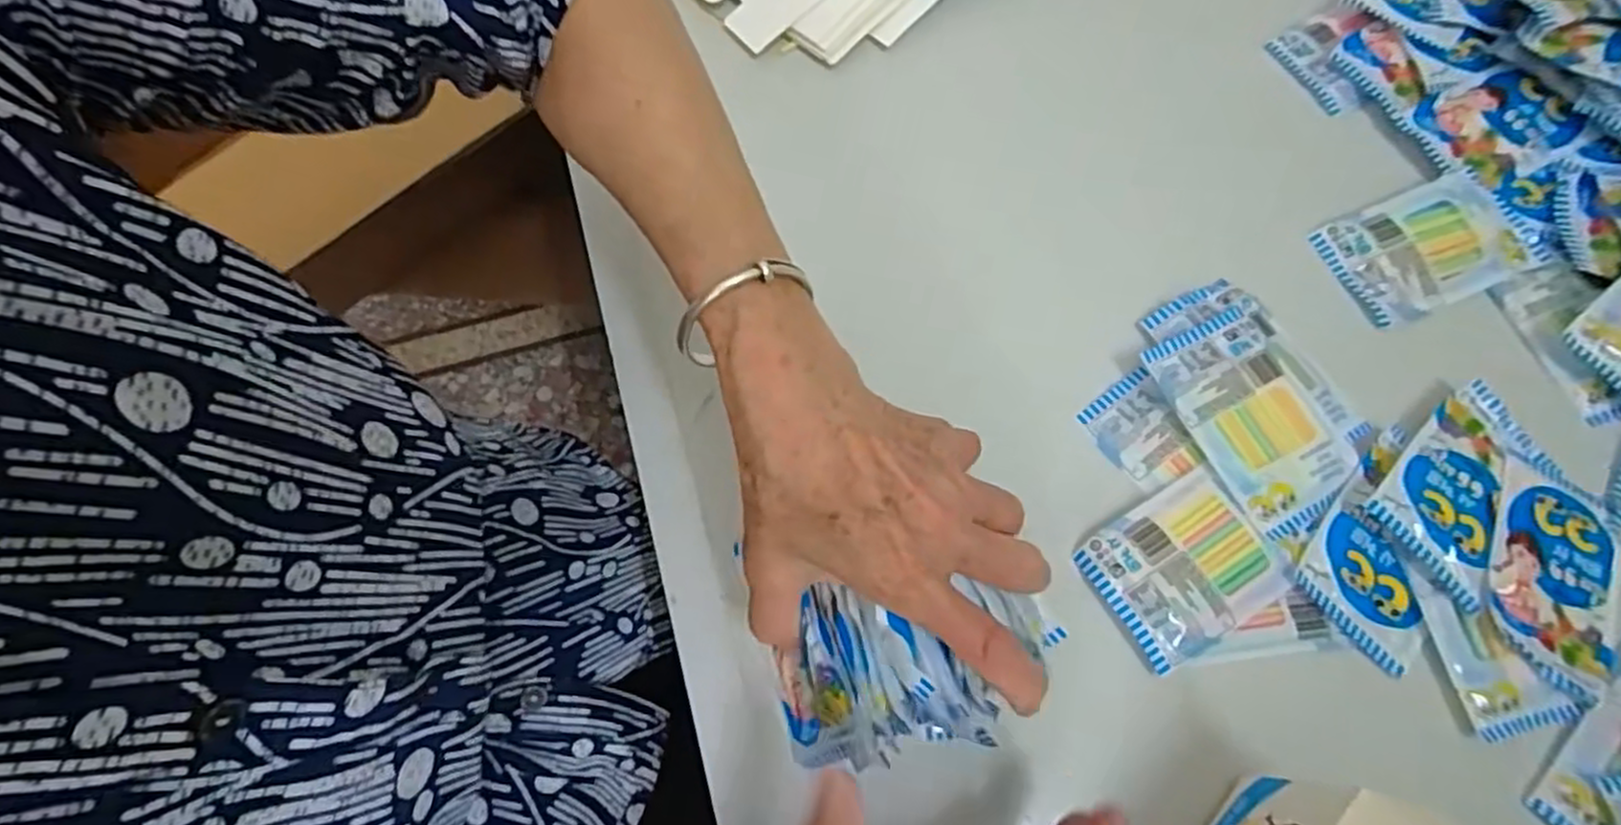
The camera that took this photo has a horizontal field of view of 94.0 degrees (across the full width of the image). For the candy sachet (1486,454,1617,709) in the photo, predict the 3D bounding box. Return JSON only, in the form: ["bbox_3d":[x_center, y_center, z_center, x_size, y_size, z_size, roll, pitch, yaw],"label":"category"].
[{"bbox_3d":[0.337,0.072,0.343,0.060,0.012,0.098,22,73,8],"label":"candy sachet"}]

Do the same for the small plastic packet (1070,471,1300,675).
[{"bbox_3d":[0.169,0.070,0.343,0.078,0.007,0.065,-30,74,-9],"label":"small plastic packet"}]

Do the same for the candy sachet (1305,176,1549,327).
[{"bbox_3d":[0.337,-0.091,0.411,0.104,0.012,0.066,-23,73,-7],"label":"candy sachet"}]

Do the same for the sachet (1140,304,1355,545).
[{"bbox_3d":[0.215,0.000,0.363,0.068,0.007,0.104,-25,73,-7],"label":"sachet"}]

